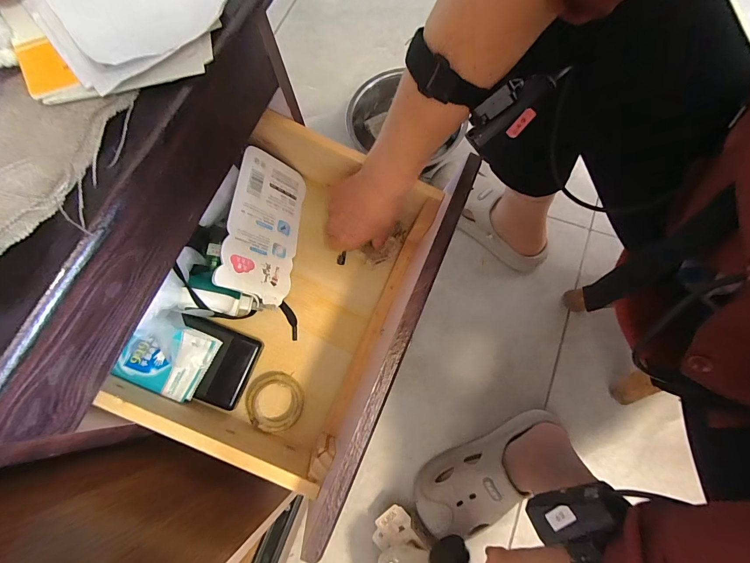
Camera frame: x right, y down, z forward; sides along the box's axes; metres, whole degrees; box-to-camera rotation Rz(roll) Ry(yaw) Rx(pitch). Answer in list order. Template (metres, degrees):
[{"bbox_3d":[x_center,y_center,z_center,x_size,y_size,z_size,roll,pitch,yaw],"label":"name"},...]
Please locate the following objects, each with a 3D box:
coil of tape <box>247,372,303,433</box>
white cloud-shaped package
[{"bbox_3d":[-0.111,0.132,0.384,0.063,0.021,0.059,37,79,13],"label":"coil of tape"},{"bbox_3d":[-0.127,-0.065,0.400,0.004,0.086,0.167,-6,73,44],"label":"white cloud-shaped package"}]

